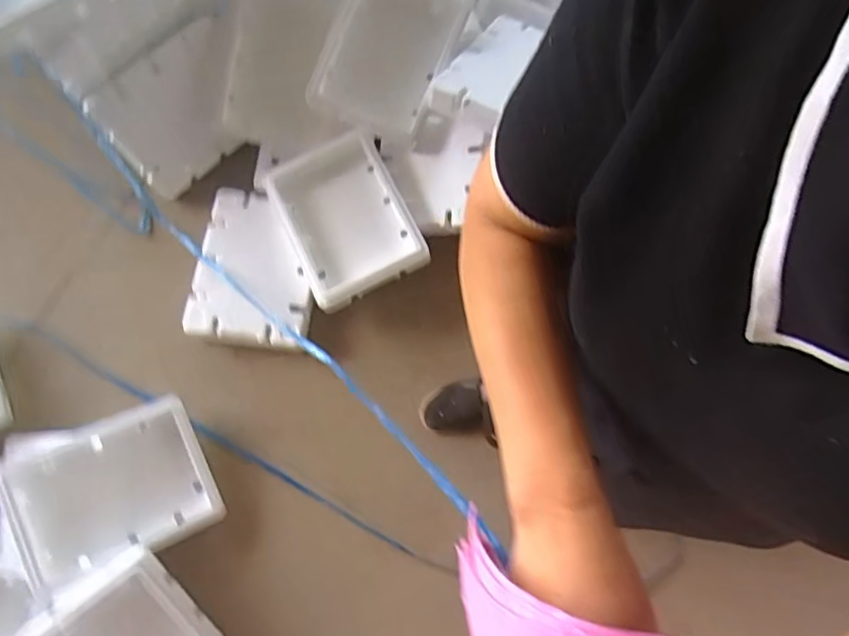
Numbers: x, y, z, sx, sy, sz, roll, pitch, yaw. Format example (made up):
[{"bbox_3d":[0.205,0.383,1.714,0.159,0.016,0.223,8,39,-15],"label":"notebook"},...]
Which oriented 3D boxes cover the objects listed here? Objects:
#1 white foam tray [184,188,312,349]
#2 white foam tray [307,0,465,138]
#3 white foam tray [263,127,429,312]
[{"bbox_3d":[-0.382,-0.117,1.367,0.261,0.057,0.357,2,74,2],"label":"white foam tray"},{"bbox_3d":[-0.085,-0.602,1.361,0.247,0.034,0.366,24,91,-25],"label":"white foam tray"},{"bbox_3d":[-0.174,-0.224,1.353,0.269,0.074,0.347,-24,74,-6],"label":"white foam tray"}]

